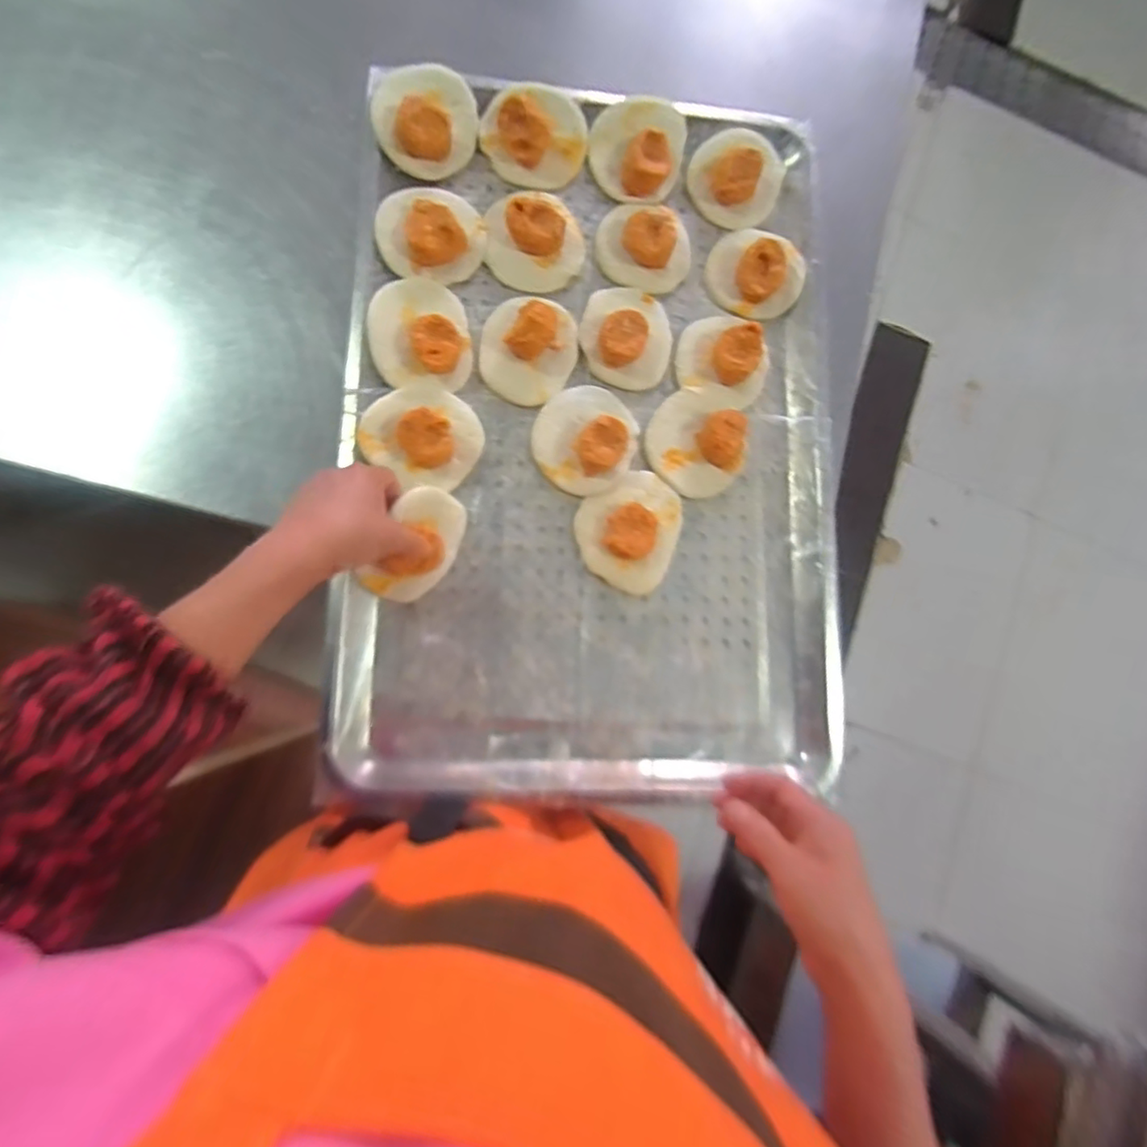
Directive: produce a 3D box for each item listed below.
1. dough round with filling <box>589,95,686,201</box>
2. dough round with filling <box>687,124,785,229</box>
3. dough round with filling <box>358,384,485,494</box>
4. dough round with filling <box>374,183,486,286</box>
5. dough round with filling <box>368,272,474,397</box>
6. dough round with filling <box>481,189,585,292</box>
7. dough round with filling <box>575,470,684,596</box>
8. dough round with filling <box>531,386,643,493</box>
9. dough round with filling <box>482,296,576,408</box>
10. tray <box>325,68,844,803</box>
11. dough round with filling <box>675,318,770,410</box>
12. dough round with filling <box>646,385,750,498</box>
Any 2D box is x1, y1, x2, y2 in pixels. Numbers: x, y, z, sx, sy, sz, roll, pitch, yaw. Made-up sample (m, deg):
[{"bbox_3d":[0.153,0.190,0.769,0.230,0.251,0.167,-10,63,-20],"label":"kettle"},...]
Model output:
[{"bbox_3d":[0.056,-0.371,0.525,0.078,0.026,0.091,12,81,-5],"label":"dough round with filling"},{"bbox_3d":[0.143,-0.350,0.525,0.077,0.027,0.083,1,82,-7],"label":"dough round with filling"},{"bbox_3d":[-0.116,-0.108,0.463,0.081,0.032,0.076,1,82,-7],"label":"dough round with filling"},{"bbox_3d":[-0.116,-0.280,0.495,0.081,0.032,0.079,1,82,-7],"label":"dough round with filling"},{"bbox_3d":[-0.122,-0.192,0.480,0.074,0.027,0.093,-2,83,-7],"label":"dough round with filling"},{"bbox_3d":[-0.033,-0.282,0.501,0.079,0.028,0.080,1,82,-7],"label":"dough round with filling"},{"bbox_3d":[0.043,-0.037,0.477,0.079,0.028,0.089,22,80,-4],"label":"dough round with filling"},{"bbox_3d":[0.009,-0.110,0.482,0.079,0.033,0.086,1,82,-7],"label":"dough round with filling"},{"bbox_3d":[-0.036,-0.185,0.483,0.076,0.030,0.086,2,82,-7],"label":"dough round with filling"},{"bbox_3d":[0.018,-0.121,0.485,0.376,0.035,0.561,2,82,-6],"label":"tray"},{"bbox_3d":[0.127,-0.180,0.502,0.079,0.032,0.066,18,79,-1],"label":"dough round with filling"},{"bbox_3d":[0.102,-0.113,0.490,0.078,0.034,0.092,13,81,-5],"label":"dough round with filling"}]

